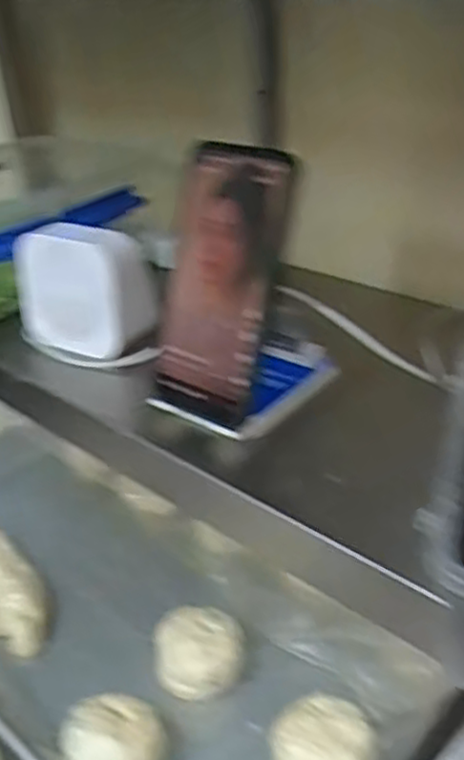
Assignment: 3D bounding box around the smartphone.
[{"bbox_3d":[-0.007,-0.058,0.442,0.083,0.161,0.016,30,21,37],"label":"smartphone"}]

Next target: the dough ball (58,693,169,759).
[{"bbox_3d":[-0.091,0.286,0.564,0.074,0.049,0.068,-2,31,1],"label":"dough ball"}]

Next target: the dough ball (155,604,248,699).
[{"bbox_3d":[-0.029,0.236,0.638,0.079,0.051,0.071,-4,31,-2],"label":"dough ball"}]

